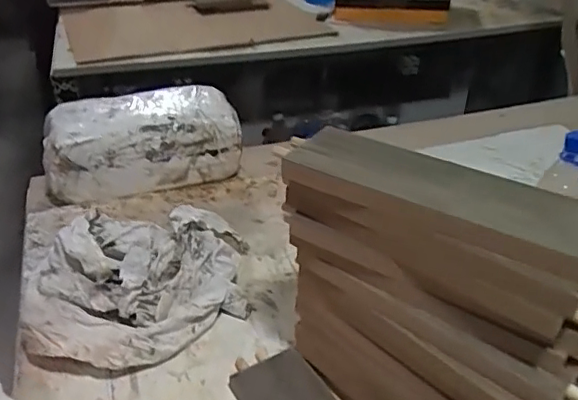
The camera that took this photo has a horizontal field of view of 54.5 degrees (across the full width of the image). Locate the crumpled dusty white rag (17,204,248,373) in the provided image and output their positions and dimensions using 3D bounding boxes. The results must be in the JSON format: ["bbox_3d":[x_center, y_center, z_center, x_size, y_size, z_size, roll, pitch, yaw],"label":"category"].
[{"bbox_3d":[-0.142,0.075,0.541,0.203,0.069,0.174,-5,36,-9],"label":"crumpled dusty white rag"}]

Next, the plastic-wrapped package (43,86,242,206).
[{"bbox_3d":[-0.196,-0.078,0.754,0.248,0.097,0.105,-12,38,-19],"label":"plastic-wrapped package"}]

